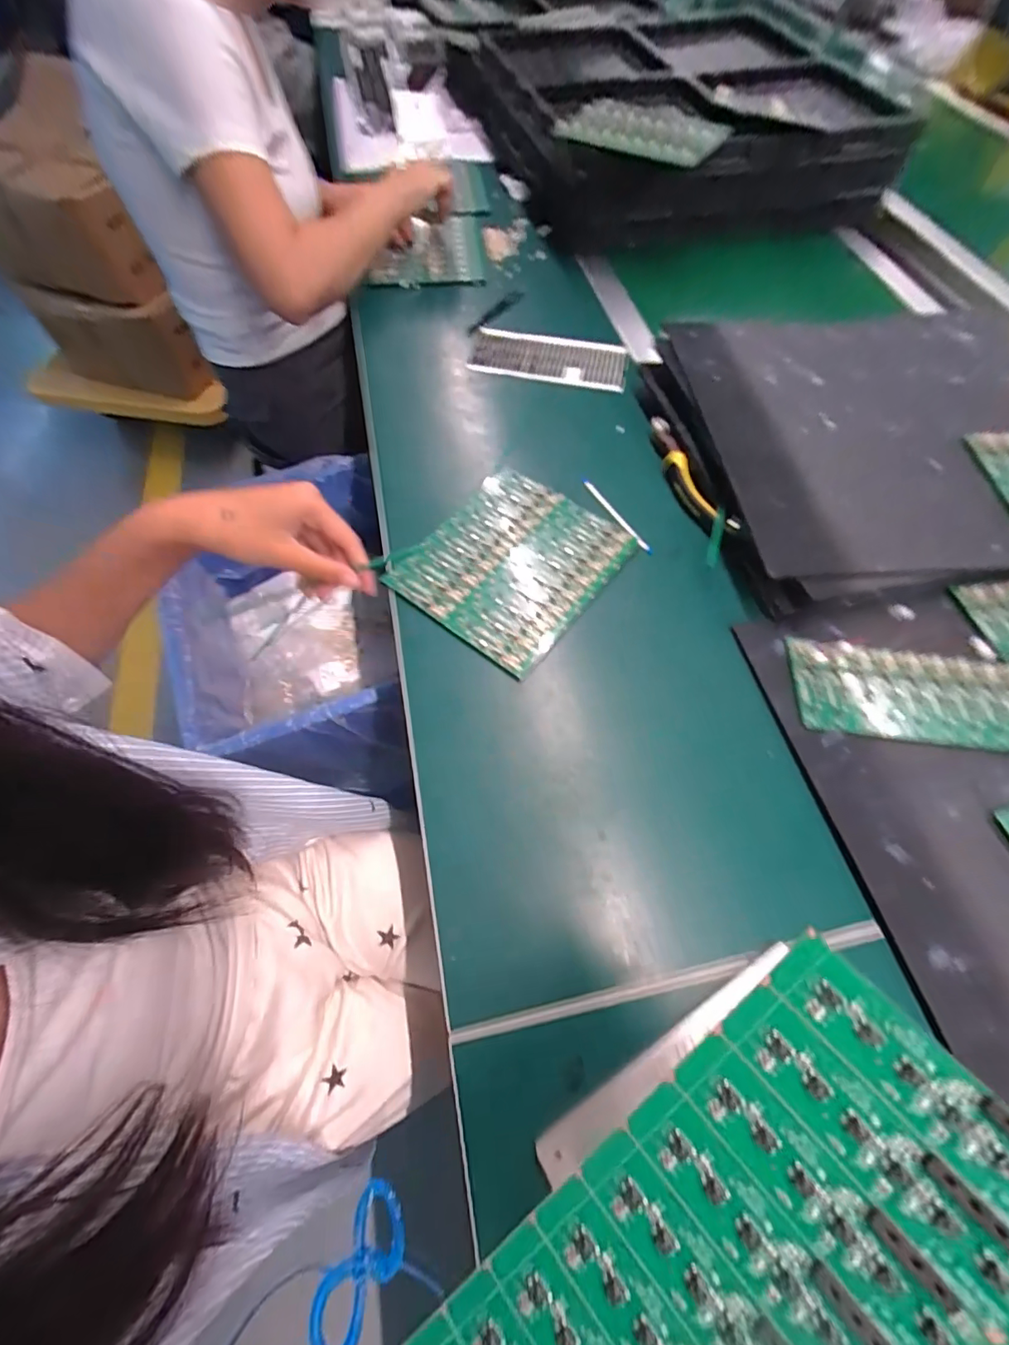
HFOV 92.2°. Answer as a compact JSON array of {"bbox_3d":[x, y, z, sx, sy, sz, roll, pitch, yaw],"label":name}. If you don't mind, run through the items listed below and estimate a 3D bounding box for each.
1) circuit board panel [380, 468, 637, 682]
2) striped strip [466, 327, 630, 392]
[{"bbox_3d":[0.007,-0.110,0.473,0.169,0.010,0.189,36,73,15],"label":"circuit board panel"},{"bbox_3d":[0.057,-0.409,0.634,0.197,0.009,0.086,11,71,4],"label":"striped strip"}]

